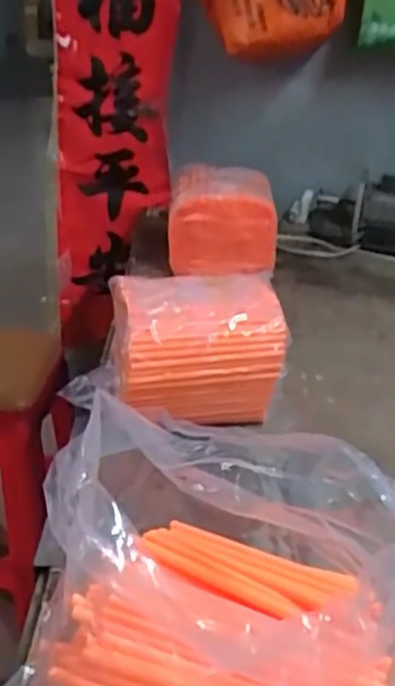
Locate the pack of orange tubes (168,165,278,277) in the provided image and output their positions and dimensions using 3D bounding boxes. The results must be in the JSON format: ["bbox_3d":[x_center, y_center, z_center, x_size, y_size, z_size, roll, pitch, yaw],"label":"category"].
[{"bbox_3d":[0.051,-0.242,1.502,0.209,0.192,0.205,2,29,0],"label":"pack of orange tubes"}]

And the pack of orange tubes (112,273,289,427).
[{"bbox_3d":[-0.004,0.016,1.015,0.219,0.183,0.136,-3,29,-8],"label":"pack of orange tubes"}]

